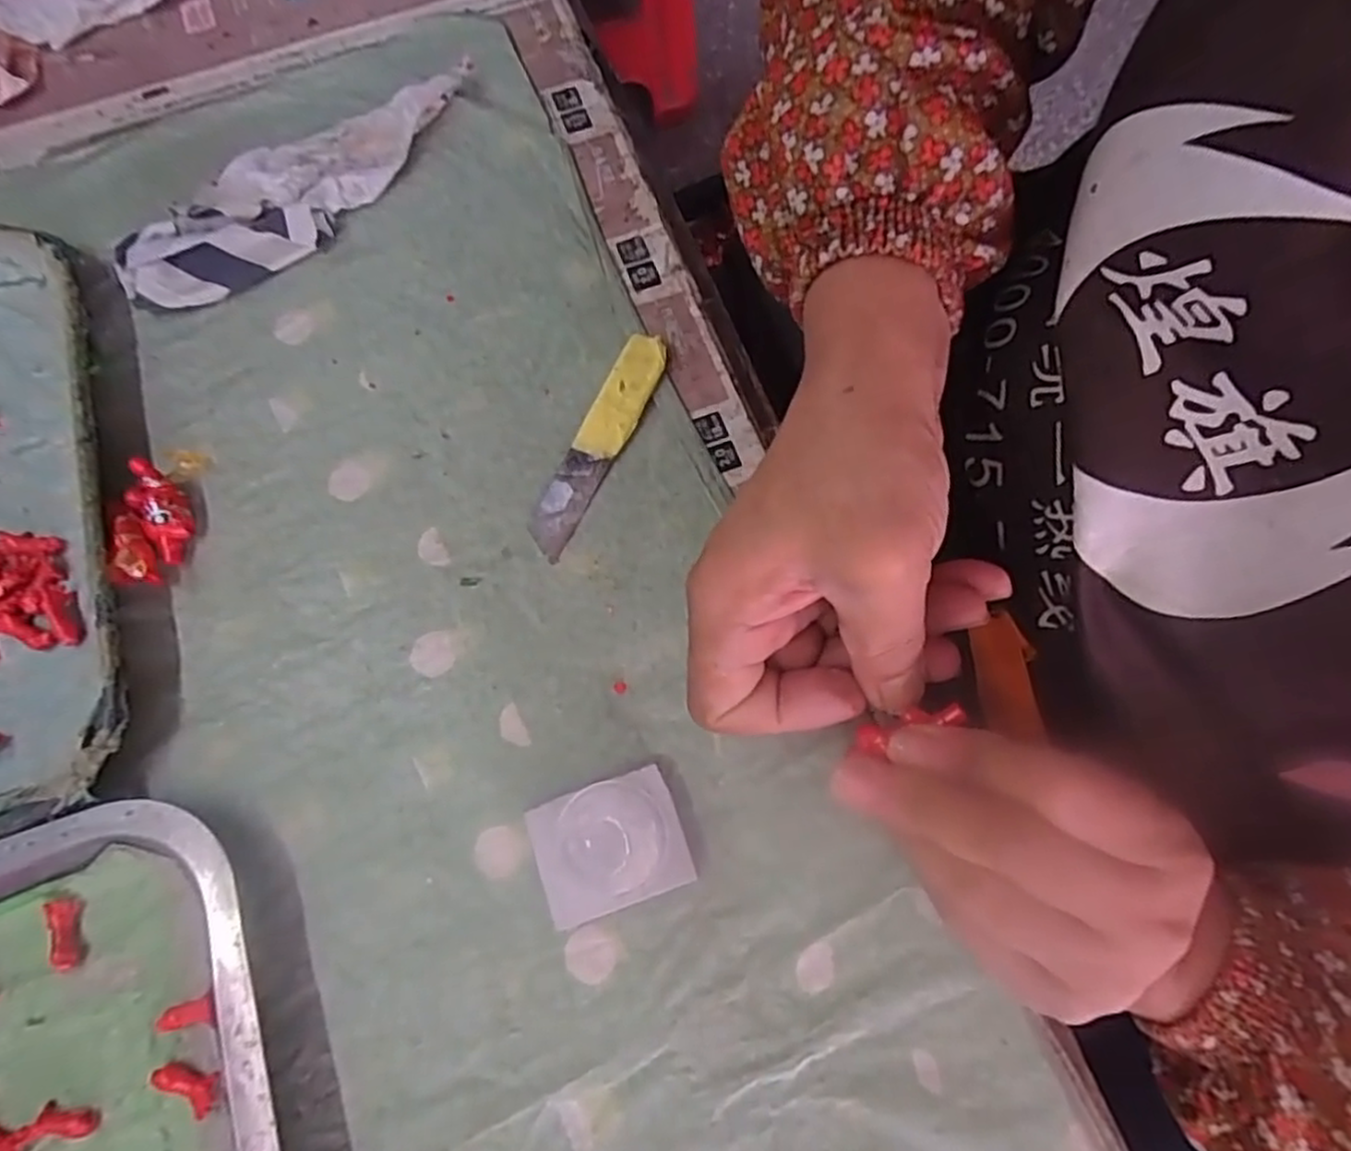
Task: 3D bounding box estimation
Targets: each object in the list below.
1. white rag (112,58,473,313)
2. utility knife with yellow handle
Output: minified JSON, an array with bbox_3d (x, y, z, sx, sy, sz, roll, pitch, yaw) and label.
[{"bbox_3d":[-0.172,-0.184,0.339,0.181,0.018,0.055,-41,77,-12],"label":"white rag"},{"bbox_3d":[-0.032,-0.056,0.301,0.020,0.008,0.103,26,74,8],"label":"utility knife with yellow handle"}]

